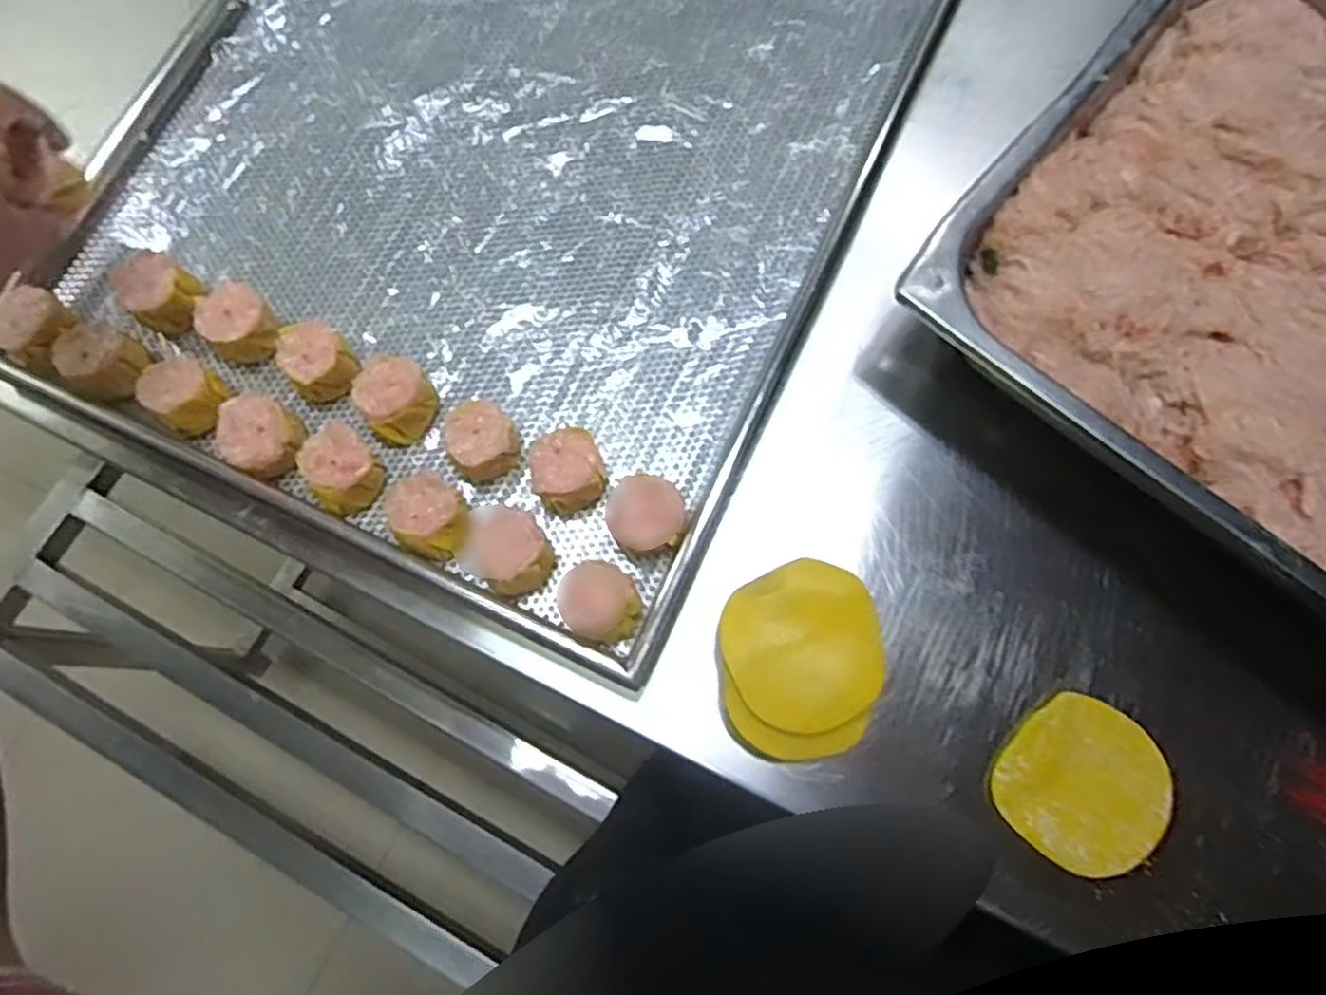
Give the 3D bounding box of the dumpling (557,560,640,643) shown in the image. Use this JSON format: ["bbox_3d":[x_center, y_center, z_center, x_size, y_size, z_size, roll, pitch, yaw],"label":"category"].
[{"bbox_3d":[-0.029,0.051,0.376,0.041,0.033,0.040,-25,78,-6],"label":"dumpling"}]

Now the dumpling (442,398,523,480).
[{"bbox_3d":[-0.095,-0.030,0.402,0.035,0.028,0.039,-36,80,-8],"label":"dumpling"}]

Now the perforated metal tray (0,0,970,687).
[{"bbox_3d":[-0.066,-0.271,0.463,0.427,0.038,0.638,24,78,5],"label":"perforated metal tray"}]

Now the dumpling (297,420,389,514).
[{"bbox_3d":[-0.168,-0.016,0.398,0.034,0.025,0.041,-37,80,-8],"label":"dumpling"}]

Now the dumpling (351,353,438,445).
[{"bbox_3d":[-0.143,-0.055,0.410,0.037,0.028,0.044,-34,80,-8],"label":"dumpling"}]

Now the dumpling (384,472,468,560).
[{"bbox_3d":[-0.120,0.010,0.391,0.038,0.027,0.039,0,77,0],"label":"dumpling"}]

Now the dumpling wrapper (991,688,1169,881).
[{"bbox_3d":[0.201,0.138,0.363,0.074,0.006,0.075,0,77,0],"label":"dumpling wrapper"}]

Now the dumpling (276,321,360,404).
[{"bbox_3d":[-0.189,-0.076,0.418,0.034,0.026,0.039,-23,78,-6],"label":"dumpling"}]

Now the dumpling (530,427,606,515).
[{"bbox_3d":[-0.050,-0.014,0.396,0.035,0.030,0.039,-18,78,-5],"label":"dumpling"}]

